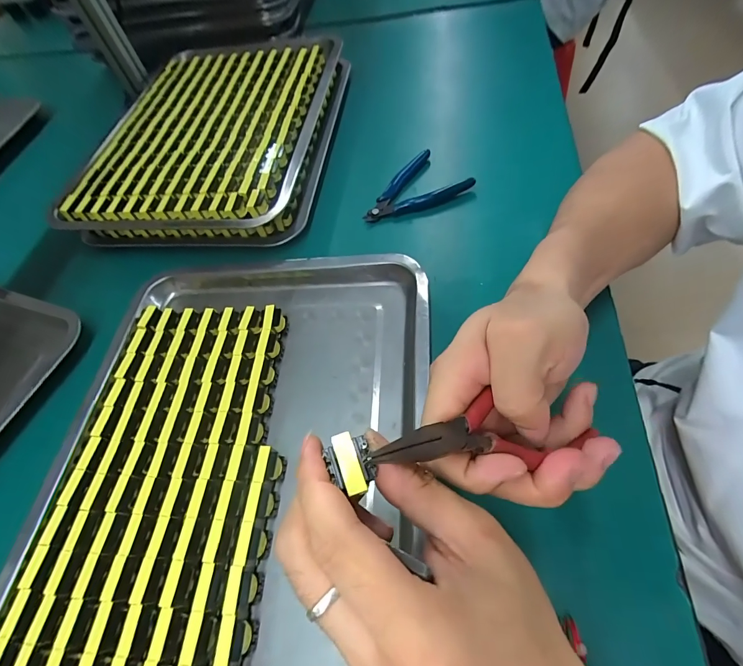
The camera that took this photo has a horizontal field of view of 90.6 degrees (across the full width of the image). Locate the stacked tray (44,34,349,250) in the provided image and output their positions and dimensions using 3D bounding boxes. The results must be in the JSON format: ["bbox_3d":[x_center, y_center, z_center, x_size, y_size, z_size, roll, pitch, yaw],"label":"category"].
[{"bbox_3d":[-0.196,-0.274,0.479,0.286,0.041,0.386,3,60,9],"label":"stacked tray"}]

